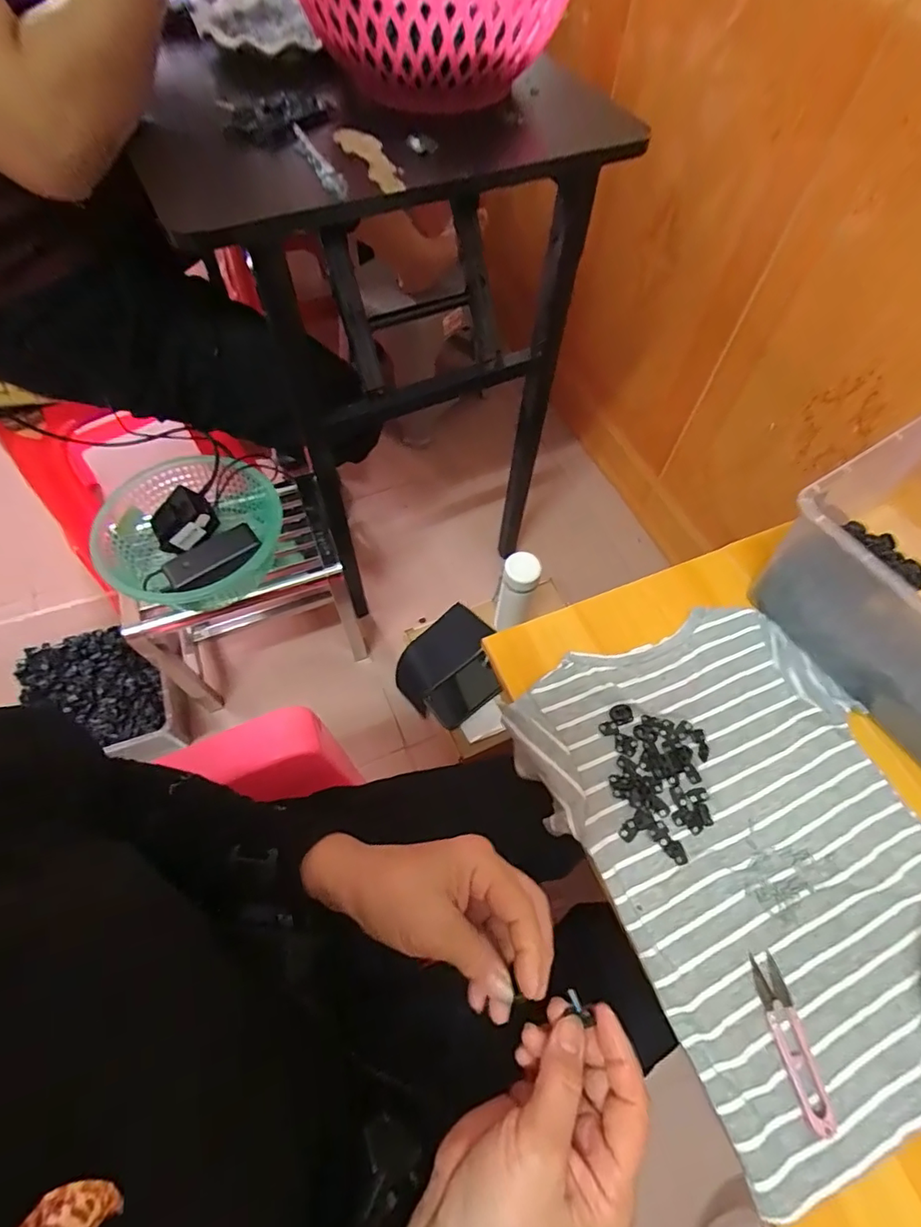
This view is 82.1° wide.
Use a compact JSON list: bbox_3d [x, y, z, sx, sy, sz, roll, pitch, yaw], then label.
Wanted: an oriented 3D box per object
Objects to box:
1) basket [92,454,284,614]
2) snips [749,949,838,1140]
[{"bbox_3d":[-0.379,-0.098,0.760,0.221,0.111,0.227,-11,62,-8],"label":"basket"},{"bbox_3d":[0.236,0.303,0.376,0.022,0.008,0.101,-6,62,-5],"label":"snips"}]

